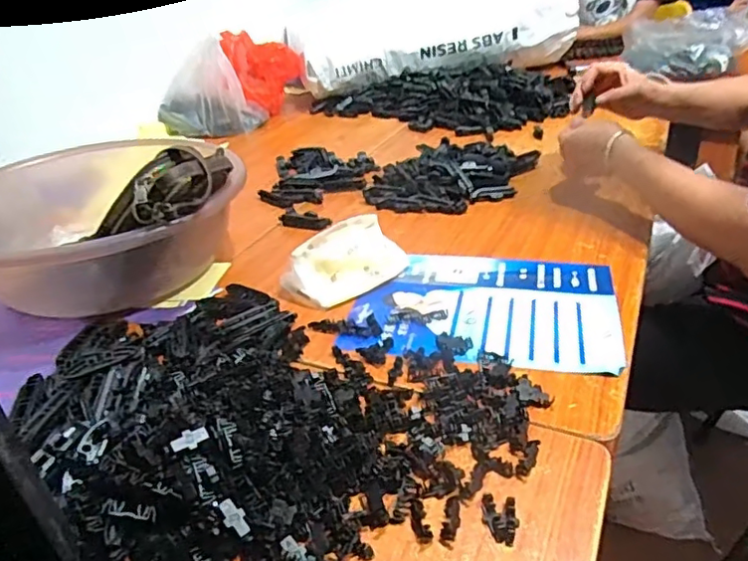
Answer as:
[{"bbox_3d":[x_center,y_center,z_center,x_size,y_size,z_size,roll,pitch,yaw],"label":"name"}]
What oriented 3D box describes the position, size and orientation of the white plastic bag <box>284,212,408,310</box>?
[{"bbox_3d":[-0.034,-0.026,0.698,0.144,0.059,0.074,-23,36,-27],"label":"white plastic bag"}]

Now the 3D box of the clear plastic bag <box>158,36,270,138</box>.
[{"bbox_3d":[-0.356,-0.406,1.249,0.221,0.165,0.110,-3,32,3],"label":"clear plastic bag"}]

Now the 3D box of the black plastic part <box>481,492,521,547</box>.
[{"bbox_3d":[0.090,0.169,0.415,0.025,0.006,0.036,3,33,11],"label":"black plastic part"}]

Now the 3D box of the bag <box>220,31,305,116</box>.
[{"bbox_3d":[-0.261,-0.487,1.376,0.155,0.154,0.168,-20,35,-23],"label":"bag"}]

